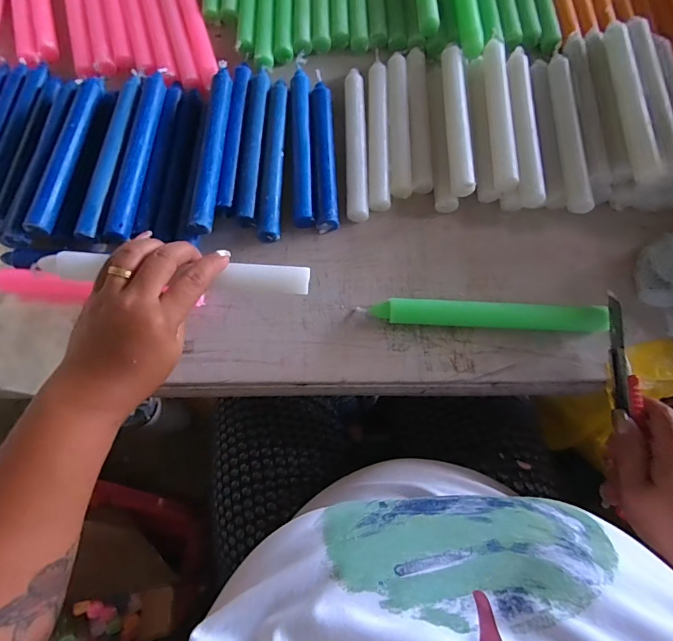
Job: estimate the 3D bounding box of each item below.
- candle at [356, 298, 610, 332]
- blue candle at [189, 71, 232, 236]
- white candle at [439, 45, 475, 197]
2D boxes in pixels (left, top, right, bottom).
[{"bbox_3d":[0.132,-0.004,0.381,0.207,0.022,0.019,3,69,3],"label":"candle"},{"bbox_3d":[-0.125,-0.176,0.433,0.021,0.022,0.199,0,69,1],"label":"blue candle"},{"bbox_3d":[0.125,-0.211,0.439,0.022,0.027,0.188,2,69,2],"label":"white candle"}]

